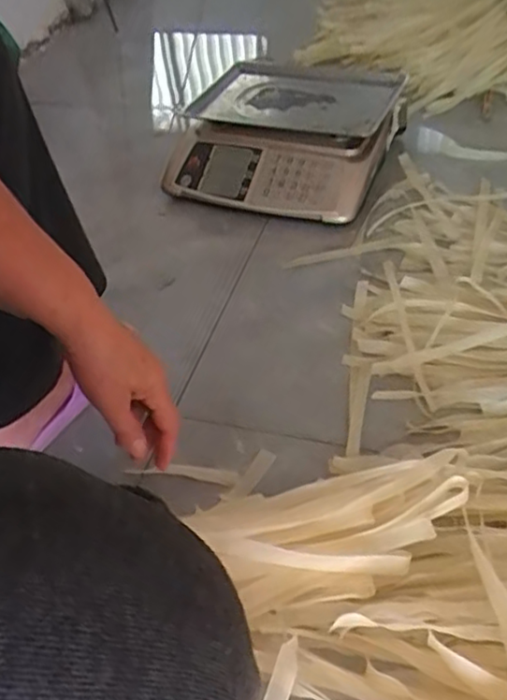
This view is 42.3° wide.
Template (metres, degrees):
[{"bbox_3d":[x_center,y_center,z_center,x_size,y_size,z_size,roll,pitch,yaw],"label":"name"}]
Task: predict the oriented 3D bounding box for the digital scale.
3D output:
[{"bbox_3d":[0.055,-0.365,1.141,0.346,0.117,0.355,11,46,18],"label":"digital scale"}]

